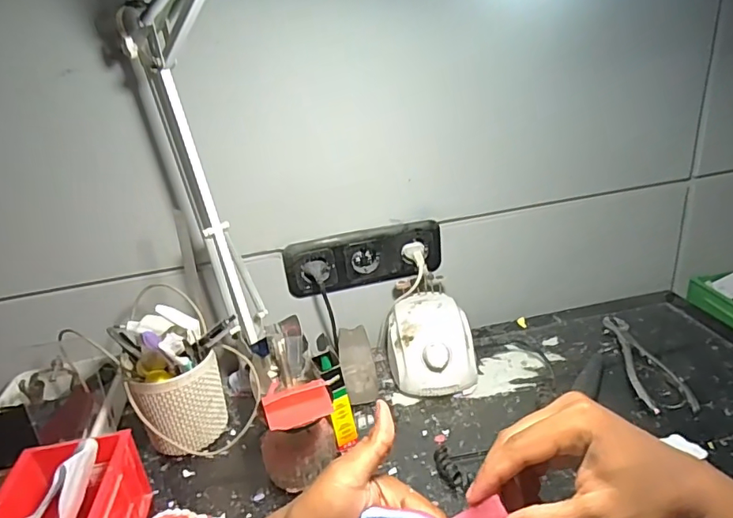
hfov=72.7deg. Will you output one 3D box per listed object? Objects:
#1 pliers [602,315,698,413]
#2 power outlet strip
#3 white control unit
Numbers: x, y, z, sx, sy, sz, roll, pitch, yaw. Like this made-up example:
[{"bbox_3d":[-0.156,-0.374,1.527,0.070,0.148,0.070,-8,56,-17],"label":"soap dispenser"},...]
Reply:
[{"bbox_3d":[0.346,0.128,0.643,0.056,0.010,0.199,-5,25,2],"label":"pliers"},{"bbox_3d":[-0.002,-0.001,0.703,0.221,0.079,0.031,-10,25,-8],"label":"power outlet strip"},{"bbox_3d":[0.086,0.111,0.660,0.109,0.080,0.137,-6,25,0],"label":"white control unit"}]

